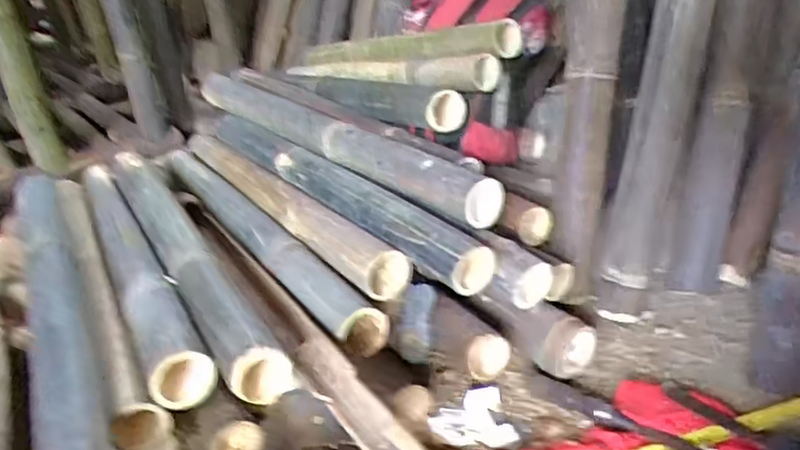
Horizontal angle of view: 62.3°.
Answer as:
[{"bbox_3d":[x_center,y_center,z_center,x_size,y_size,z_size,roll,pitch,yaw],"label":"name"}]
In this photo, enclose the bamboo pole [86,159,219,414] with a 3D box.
[{"bbox_3d":[-0.361,0.022,0.858,0.059,0.048,0.646,-19,28,-25],"label":"bamboo pole"}]

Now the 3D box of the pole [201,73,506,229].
[{"bbox_3d":[-0.121,-0.136,0.965,0.058,0.061,0.667,-26,31,-35],"label":"pole"}]

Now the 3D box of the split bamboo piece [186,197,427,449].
[{"bbox_3d":[-0.135,0.088,0.720,0.044,0.024,0.627,-20,29,-26],"label":"split bamboo piece"}]

